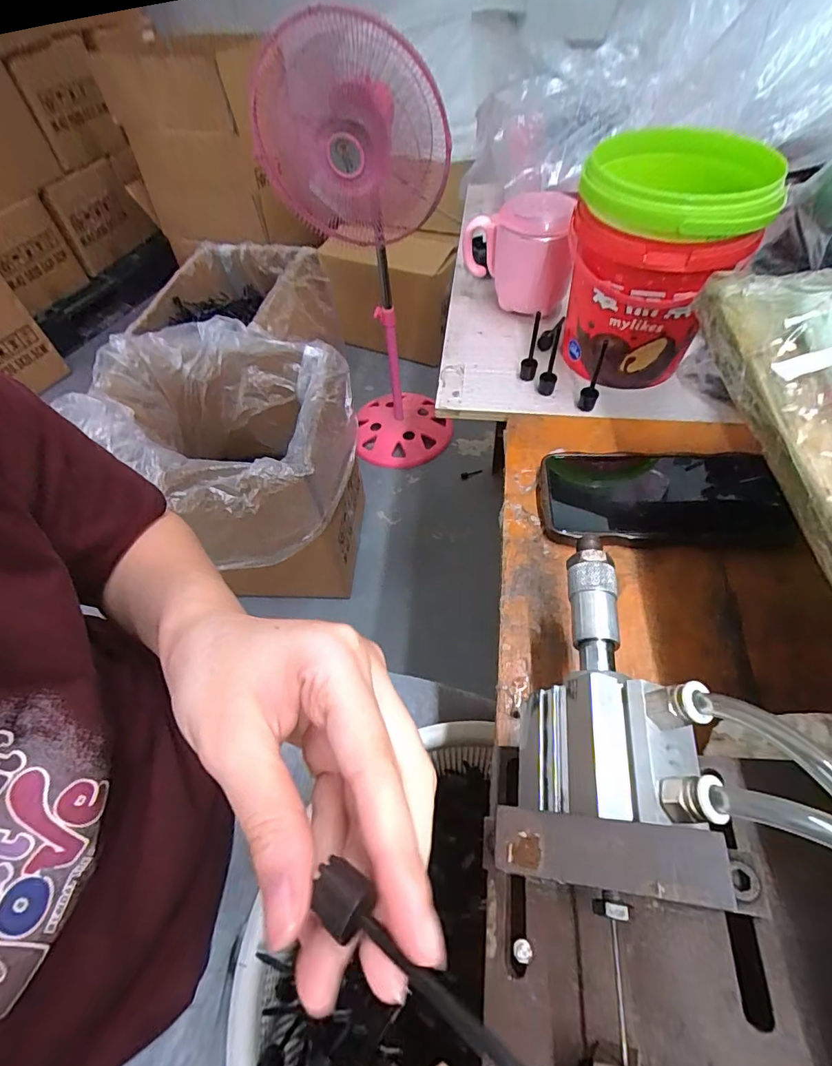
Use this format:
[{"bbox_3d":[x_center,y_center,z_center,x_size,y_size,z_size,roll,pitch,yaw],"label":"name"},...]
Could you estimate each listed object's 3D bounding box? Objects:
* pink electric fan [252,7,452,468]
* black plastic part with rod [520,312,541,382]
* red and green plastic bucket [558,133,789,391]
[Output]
[{"bbox_3d":[-0.106,-0.559,1.103,0.324,0.859,0.348,-11,55,-4],"label":"pink electric fan"},{"bbox_3d":[0.102,-0.165,0.420,0.014,0.063,0.018,3,55,5],"label":"black plastic part with rod"},{"bbox_3d":[0.190,-0.214,0.395,0.123,0.152,0.126,15,58,14],"label":"red and green plastic bucket"}]

